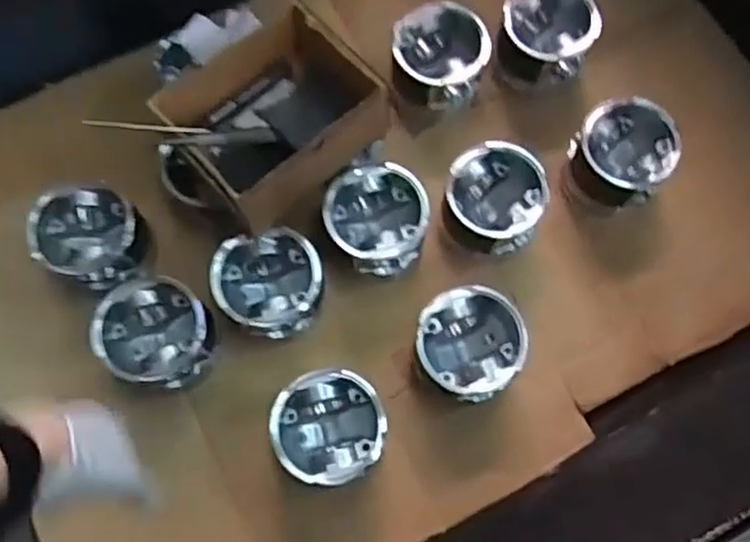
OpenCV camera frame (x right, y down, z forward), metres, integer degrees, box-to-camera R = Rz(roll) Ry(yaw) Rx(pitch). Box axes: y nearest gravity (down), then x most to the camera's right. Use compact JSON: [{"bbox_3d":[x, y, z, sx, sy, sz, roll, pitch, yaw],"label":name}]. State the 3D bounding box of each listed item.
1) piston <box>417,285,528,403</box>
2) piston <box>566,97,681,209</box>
[{"bbox_3d":[0.099,0.083,0.730,0.111,0.090,0.116,-5,72,-1],"label":"piston"},{"bbox_3d":[0.289,-0.137,0.790,0.111,0.083,0.125,36,76,11],"label":"piston"}]

